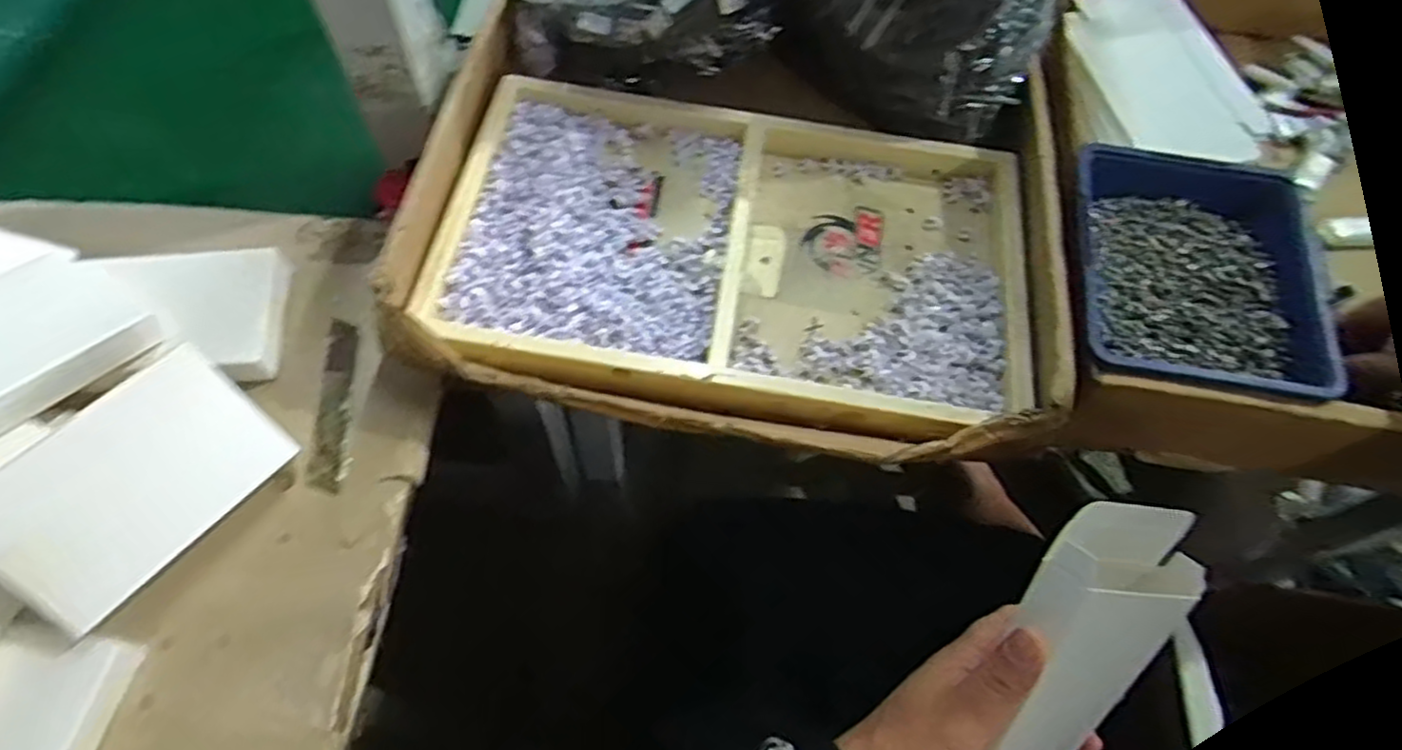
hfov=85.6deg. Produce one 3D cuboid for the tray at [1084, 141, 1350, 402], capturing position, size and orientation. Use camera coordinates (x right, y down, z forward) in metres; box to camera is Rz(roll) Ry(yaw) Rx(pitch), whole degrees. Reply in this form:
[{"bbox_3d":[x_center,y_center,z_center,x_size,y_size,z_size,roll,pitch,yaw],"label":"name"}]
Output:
[{"bbox_3d":[0.257,-0.048,0.411,0.122,0.056,0.140,9,61,1],"label":"tray"}]

